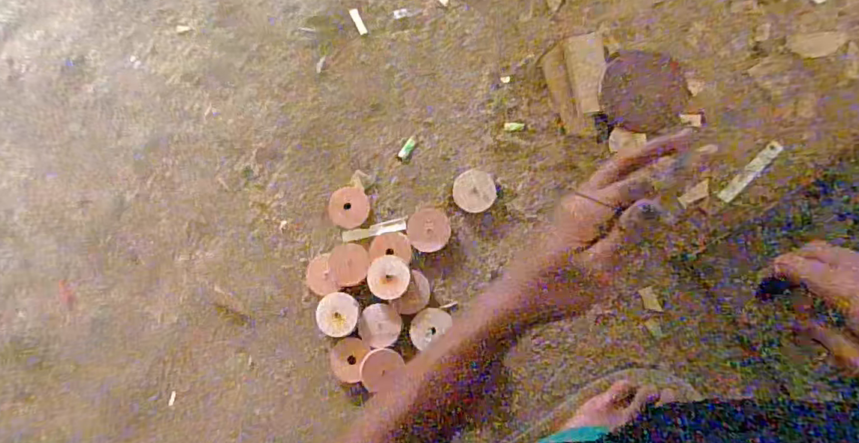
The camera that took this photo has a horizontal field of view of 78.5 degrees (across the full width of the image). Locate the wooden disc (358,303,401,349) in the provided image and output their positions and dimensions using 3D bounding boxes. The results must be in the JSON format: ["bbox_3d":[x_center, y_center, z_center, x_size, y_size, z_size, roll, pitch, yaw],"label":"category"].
[{"bbox_3d":[-0.058,0.123,0.624,0.048,0.010,0.050,-1,86,9],"label":"wooden disc"}]

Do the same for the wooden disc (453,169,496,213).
[{"bbox_3d":[0.055,-0.037,0.640,0.050,0.004,0.051,-1,86,9],"label":"wooden disc"}]

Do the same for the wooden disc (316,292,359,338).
[{"bbox_3d":[-0.110,0.112,0.632,0.051,0.019,0.051,-6,85,9],"label":"wooden disc"}]

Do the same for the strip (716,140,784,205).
[{"bbox_3d":[0.365,-0.056,0.598,0.015,0.004,0.085,42,104,6],"label":"strip"}]

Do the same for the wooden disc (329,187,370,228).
[{"bbox_3d":[-0.103,-0.018,0.667,0.052,0.007,0.051,-1,86,9],"label":"wooden disc"}]

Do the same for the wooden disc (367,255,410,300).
[{"bbox_3d":[-0.048,0.067,0.628,0.049,0.012,0.050,-1,86,9],"label":"wooden disc"}]

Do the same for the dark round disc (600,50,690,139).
[{"bbox_3d":[0.253,-0.152,0.622,0.100,0.006,0.088,23,101,10],"label":"dark round disc"}]

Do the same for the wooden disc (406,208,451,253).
[{"bbox_3d":[-0.001,0.010,0.636,0.051,0.006,0.053,-1,86,9],"label":"wooden disc"}]

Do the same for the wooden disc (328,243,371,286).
[{"bbox_3d":[-0.099,0.053,0.645,0.052,0.008,0.059,-29,66,5],"label":"wooden disc"}]

